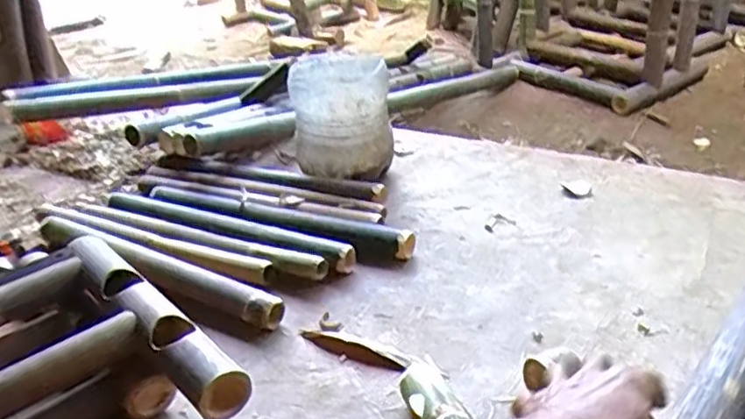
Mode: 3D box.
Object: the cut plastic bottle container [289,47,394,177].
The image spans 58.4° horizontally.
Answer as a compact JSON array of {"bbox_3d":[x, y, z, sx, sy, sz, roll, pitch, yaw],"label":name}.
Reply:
[{"bbox_3d":[-0.072,-0.220,1.612,0.231,0.243,0.258,-5,28,5],"label":"cut plastic bottle container"}]

